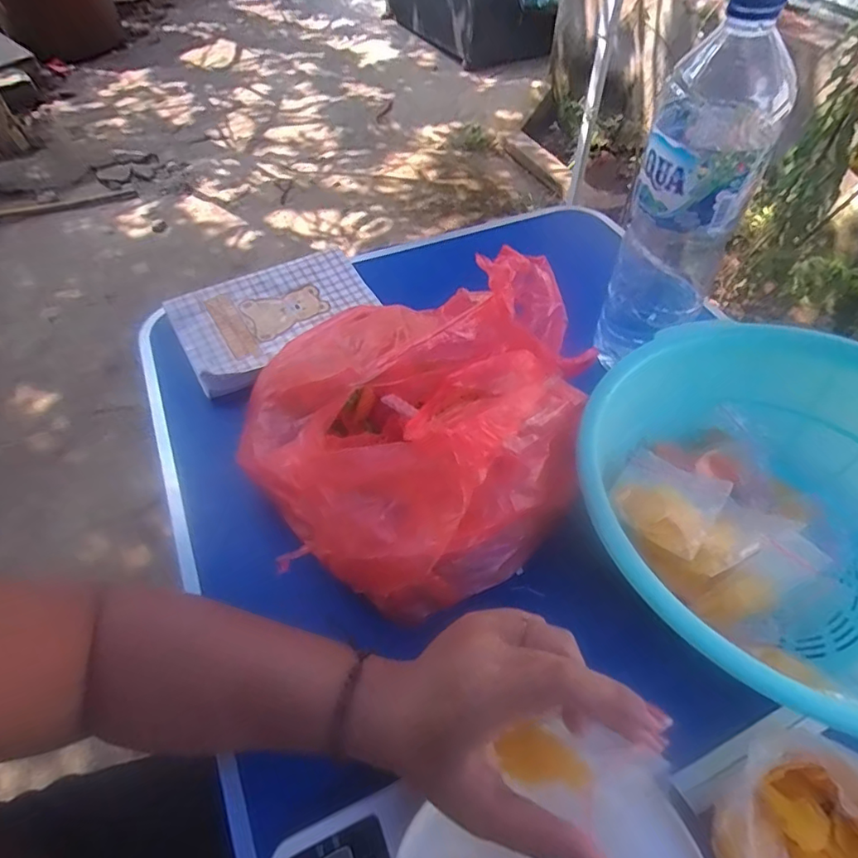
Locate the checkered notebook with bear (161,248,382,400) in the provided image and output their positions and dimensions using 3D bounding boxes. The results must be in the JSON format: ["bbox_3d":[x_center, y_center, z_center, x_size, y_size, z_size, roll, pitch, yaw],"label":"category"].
[{"bbox_3d":[-0.160,-0.125,0.562,0.204,0.028,0.138,-28,58,-22],"label":"checkered notebook with bear"}]

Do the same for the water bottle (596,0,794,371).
[{"bbox_3d":[0.201,-0.180,0.418,0.083,0.271,0.080,-8,53,-9],"label":"water bottle"}]

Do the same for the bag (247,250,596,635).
[{"bbox_3d":[-0.014,-0.015,0.404,0.244,0.138,0.257,12,52,7],"label":"bag"}]

